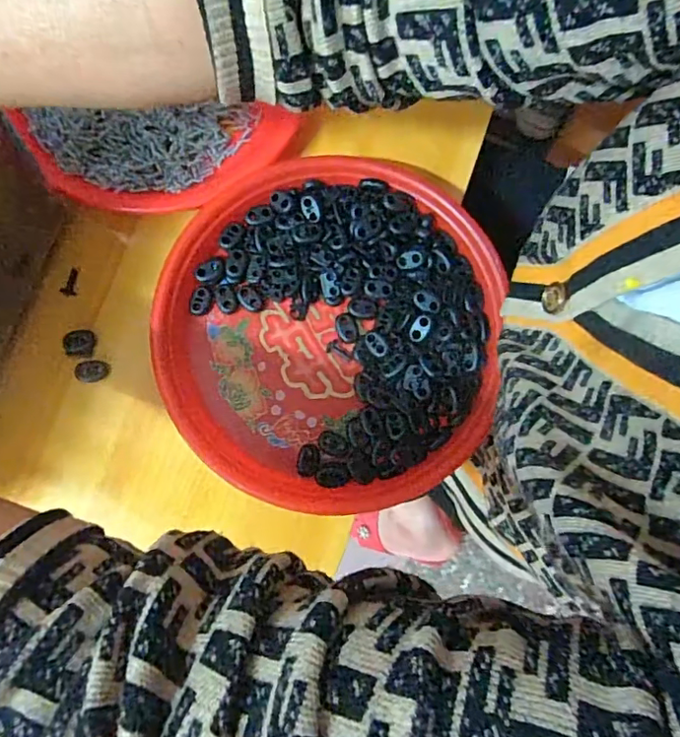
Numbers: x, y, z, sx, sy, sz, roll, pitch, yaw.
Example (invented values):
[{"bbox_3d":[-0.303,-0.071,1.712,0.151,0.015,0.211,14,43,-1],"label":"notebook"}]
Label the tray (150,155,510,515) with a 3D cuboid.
[{"bbox_3d":[-0.005,-0.026,0.377,0.223,0.037,0.233,0,78,1],"label":"tray"}]

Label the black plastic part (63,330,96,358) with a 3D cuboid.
[{"bbox_3d":[-0.181,-0.018,0.382,0.017,0.010,0.019,14,78,4],"label":"black plastic part"}]

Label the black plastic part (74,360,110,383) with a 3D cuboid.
[{"bbox_3d":[-0.171,0.002,0.380,0.020,0.010,0.014,-15,78,-2],"label":"black plastic part"}]

